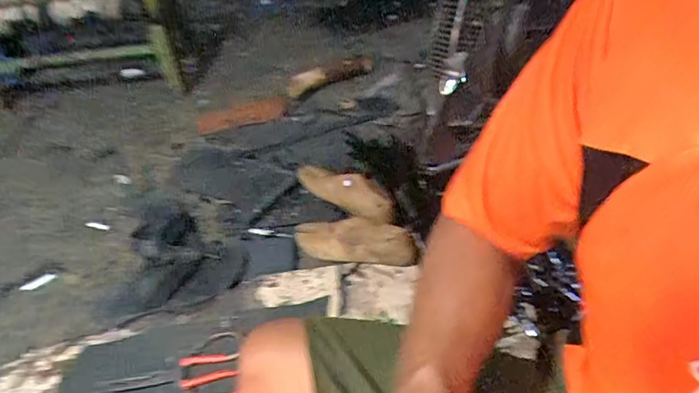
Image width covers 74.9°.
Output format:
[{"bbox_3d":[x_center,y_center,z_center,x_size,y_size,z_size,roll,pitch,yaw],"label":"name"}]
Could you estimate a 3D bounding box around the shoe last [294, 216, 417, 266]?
[{"bbox_3d":[0.003,0.069,0.832,0.234,0.054,0.071,7,43,16],"label":"shoe last"}]

